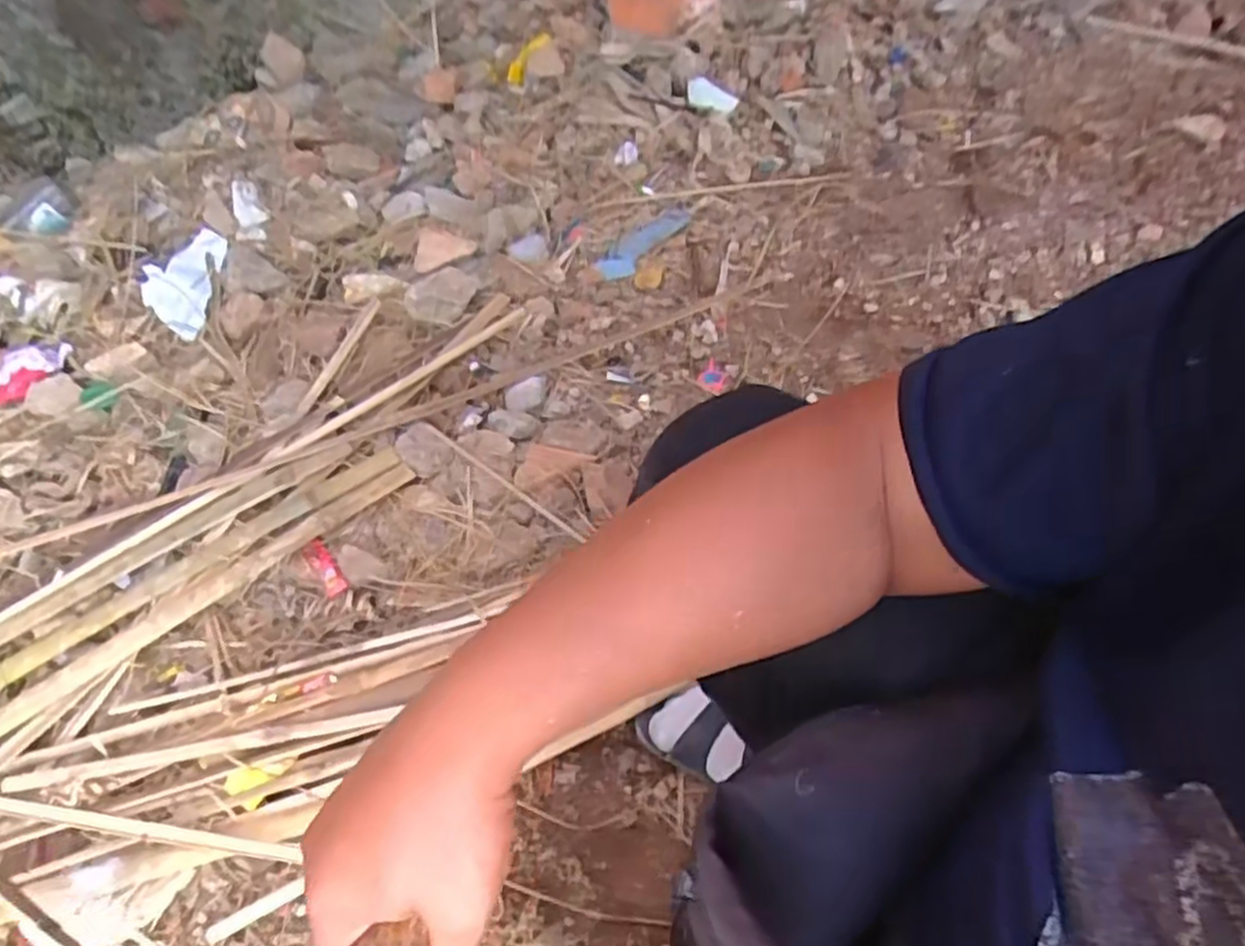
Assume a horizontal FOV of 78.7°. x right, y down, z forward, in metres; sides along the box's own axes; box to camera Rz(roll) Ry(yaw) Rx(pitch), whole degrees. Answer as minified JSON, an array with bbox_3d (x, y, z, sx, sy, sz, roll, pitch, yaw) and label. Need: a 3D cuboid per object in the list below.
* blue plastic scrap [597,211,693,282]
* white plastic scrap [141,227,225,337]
[{"bbox_3d":[0.032,-0.342,1.132,0.052,0.018,0.192,33,64,20],"label":"blue plastic scrap"},{"bbox_3d":[-0.628,-0.272,1.073,0.100,0.026,0.184,-4,57,-2],"label":"white plastic scrap"}]

